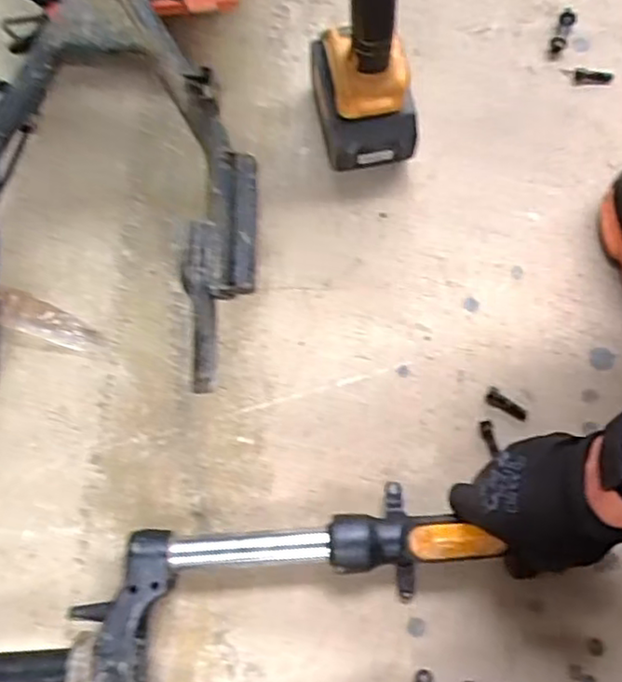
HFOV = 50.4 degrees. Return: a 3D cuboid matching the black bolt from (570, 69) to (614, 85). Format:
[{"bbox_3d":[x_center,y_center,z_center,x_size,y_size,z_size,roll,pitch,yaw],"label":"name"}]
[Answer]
[{"bbox_3d":[0.278,-0.260,0.653,0.039,0.007,0.014,4,72,3],"label":"black bolt"}]

